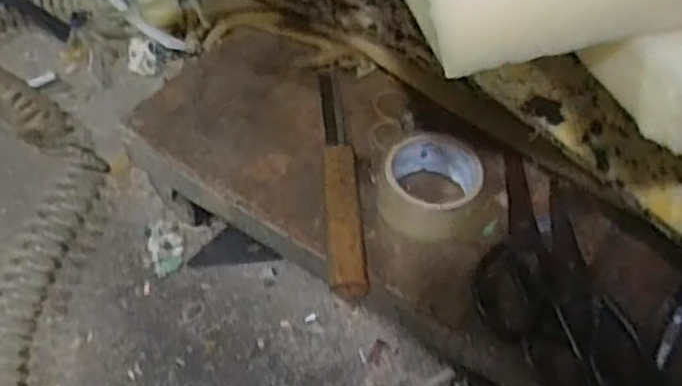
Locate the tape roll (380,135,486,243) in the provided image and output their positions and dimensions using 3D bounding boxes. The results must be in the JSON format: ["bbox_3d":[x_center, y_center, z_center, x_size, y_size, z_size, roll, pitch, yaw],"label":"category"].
[{"bbox_3d":[0.087,-0.007,0.662,0.092,0.049,0.099,1,51,-2],"label":"tape roll"}]

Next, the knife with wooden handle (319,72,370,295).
[{"bbox_3d":[0.000,-0.025,0.685,0.033,0.030,0.282,-1,51,-3],"label":"knife with wooden handle"}]

